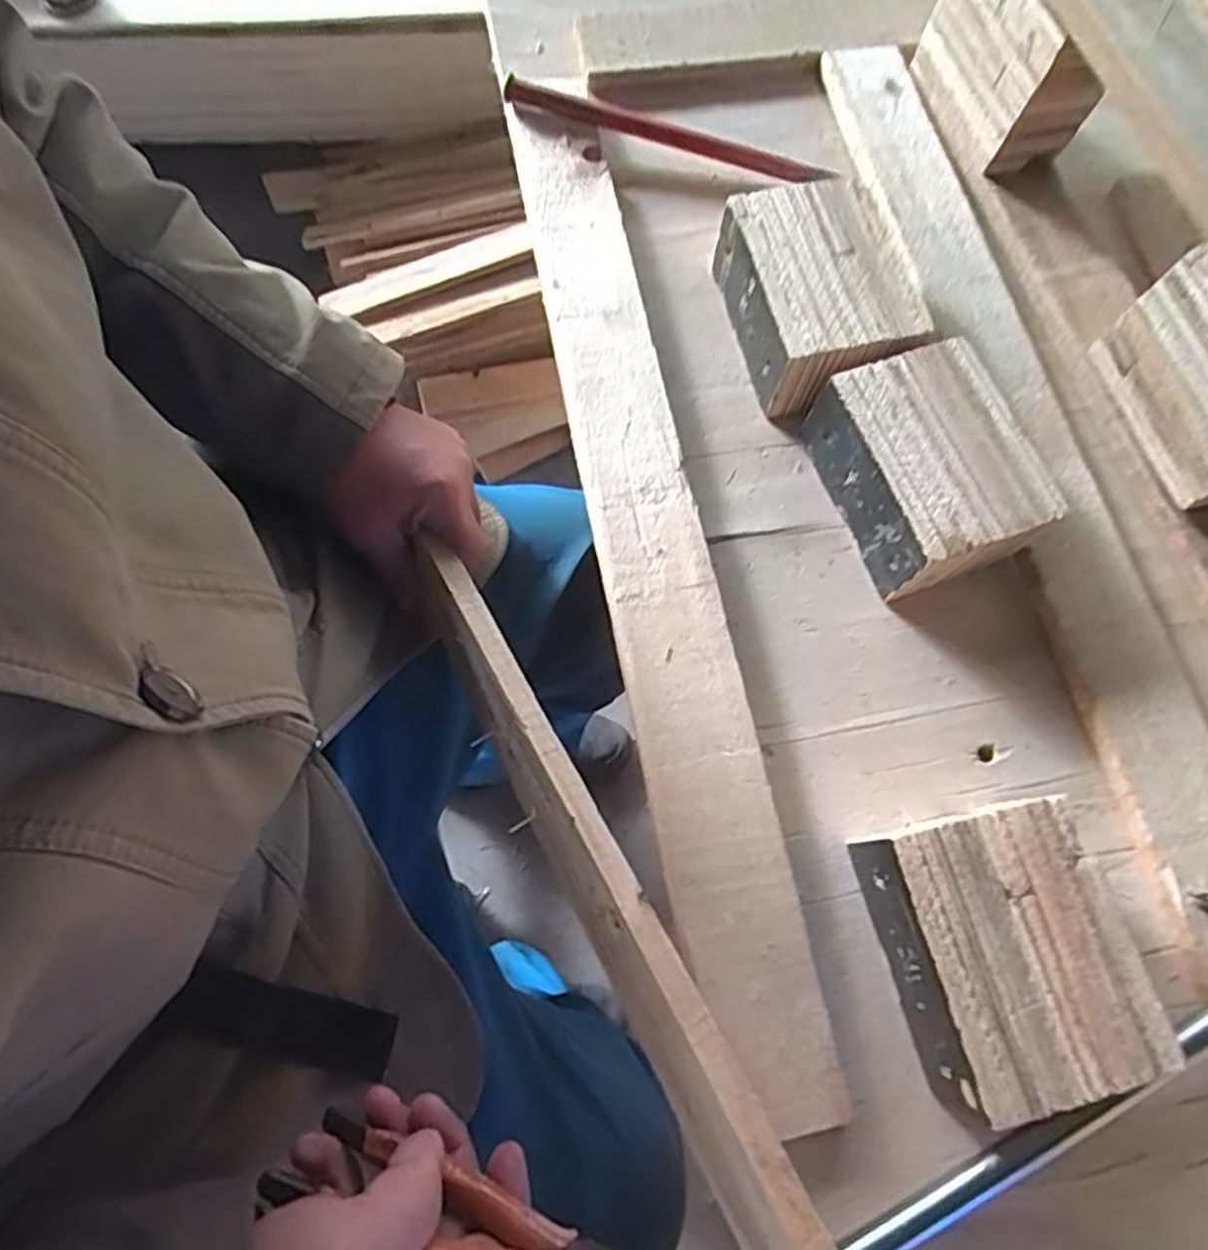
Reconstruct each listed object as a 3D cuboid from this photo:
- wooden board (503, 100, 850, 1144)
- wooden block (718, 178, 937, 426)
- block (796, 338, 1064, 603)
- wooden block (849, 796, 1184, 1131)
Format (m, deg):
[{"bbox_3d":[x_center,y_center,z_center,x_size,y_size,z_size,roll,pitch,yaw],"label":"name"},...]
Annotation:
[{"bbox_3d":[0.021,-0.060,0.441,0.065,0.026,0.612,-10,74,-4],"label":"wooden board"},{"bbox_3d":[0.130,-0.203,0.468,0.089,0.061,0.129,-13,74,-8],"label":"wooden block"},{"bbox_3d":[0.185,-0.090,0.437,0.095,0.057,0.124,-20,75,-10],"label":"block"},{"bbox_3d":[0.186,0.149,0.360,0.096,0.063,0.119,-12,74,-8],"label":"wooden block"}]

